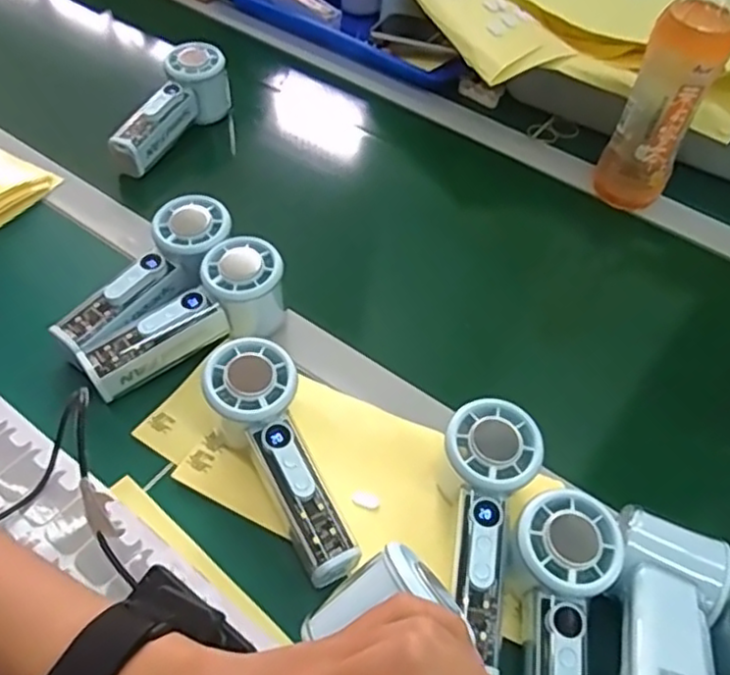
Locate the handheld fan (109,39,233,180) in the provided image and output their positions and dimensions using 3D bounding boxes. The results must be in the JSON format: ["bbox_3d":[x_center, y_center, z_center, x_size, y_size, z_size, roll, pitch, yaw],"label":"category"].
[{"bbox_3d":[-0.183,-0.216,0.646,0.054,0.059,0.159,17,51,9],"label":"handheld fan"}]

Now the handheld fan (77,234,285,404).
[{"bbox_3d":[-0.127,-0.010,0.495,0.155,0.062,0.055,-35,60,-15],"label":"handheld fan"}]

